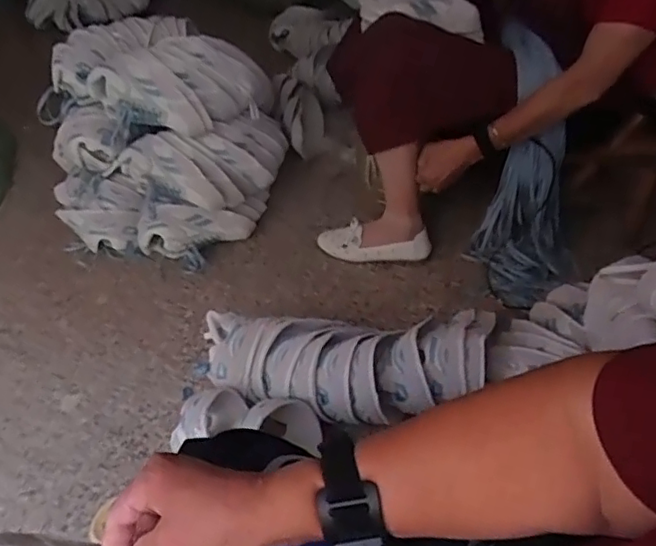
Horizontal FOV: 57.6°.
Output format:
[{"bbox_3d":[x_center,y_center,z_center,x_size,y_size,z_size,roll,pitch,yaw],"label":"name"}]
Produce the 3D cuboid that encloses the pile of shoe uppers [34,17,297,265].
[{"bbox_3d":[-0.375,-0.319,1.373,0.500,0.366,0.490,17,48,15],"label":"pile of shoe uppers"}]

